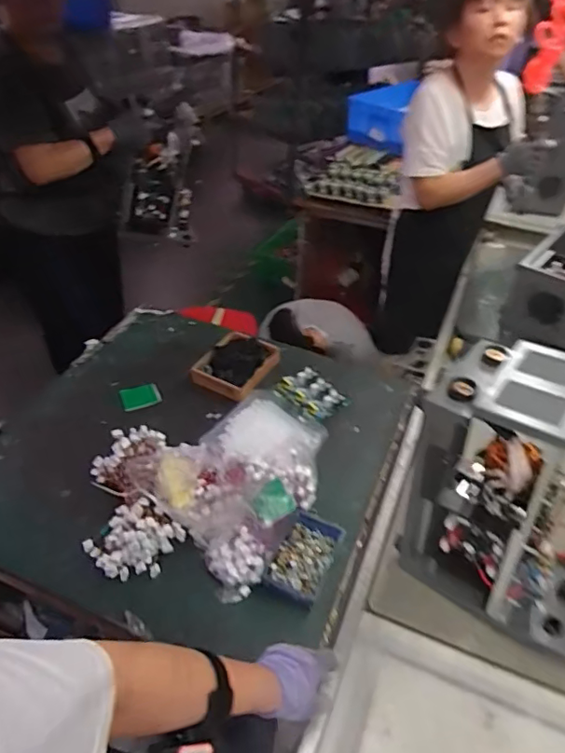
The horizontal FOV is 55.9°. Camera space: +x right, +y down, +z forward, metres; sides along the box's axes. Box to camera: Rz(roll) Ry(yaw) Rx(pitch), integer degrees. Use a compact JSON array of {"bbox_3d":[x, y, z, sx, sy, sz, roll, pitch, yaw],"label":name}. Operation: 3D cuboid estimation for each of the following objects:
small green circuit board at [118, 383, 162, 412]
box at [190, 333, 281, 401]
[{"bbox_3d":[-0.318,0.044,1.190,0.083,0.005,0.072,-14,44,-18],"label":"small green circuit board"},{"bbox_3d":[-0.104,-0.033,1.242,0.152,0.043,0.193,24,45,23],"label":"box"}]

